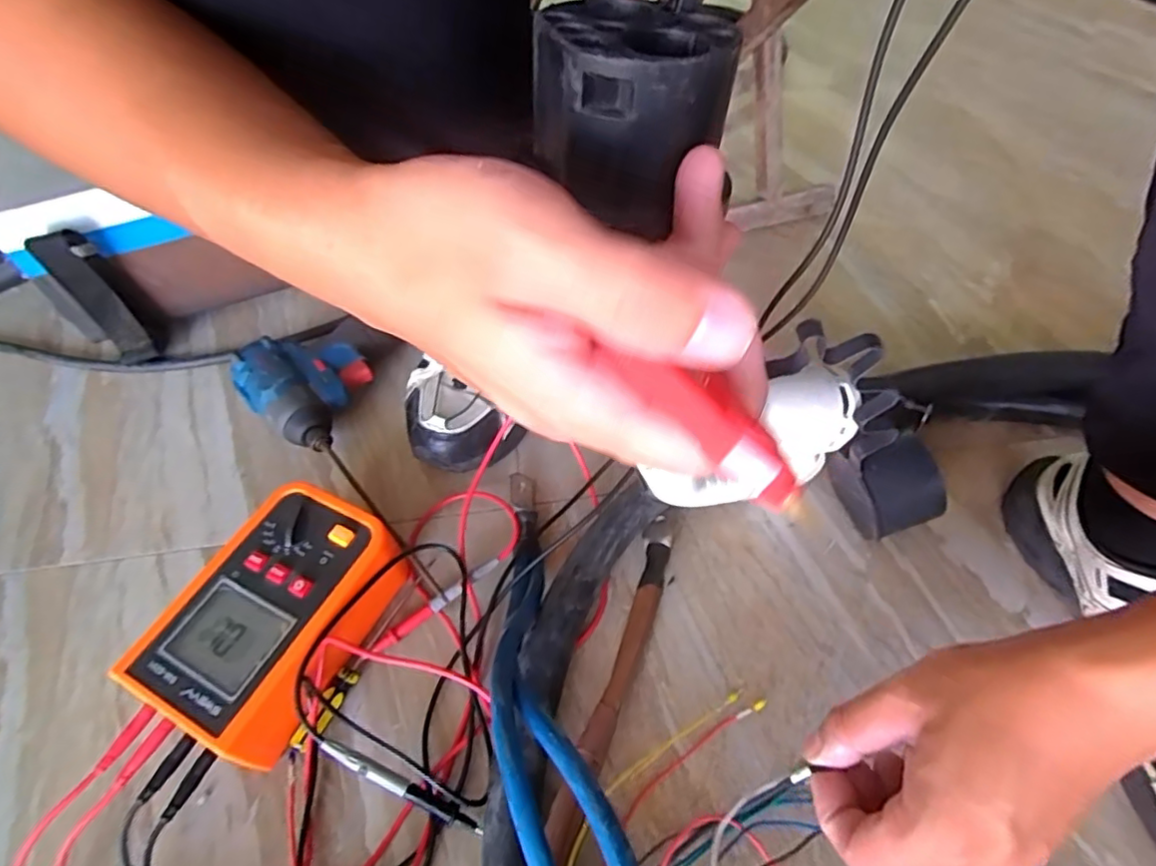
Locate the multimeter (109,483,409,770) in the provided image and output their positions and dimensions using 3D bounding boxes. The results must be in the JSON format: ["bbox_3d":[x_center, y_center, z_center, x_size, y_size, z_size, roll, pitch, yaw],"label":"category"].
[{"bbox_3d":[-0.196,0.124,0.415,0.110,0.064,0.154,19,58,18],"label":"multimeter"}]

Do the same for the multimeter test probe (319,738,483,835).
[{"bbox_3d":[-0.103,0.205,0.360,0.102,0.012,0.010,29,59,0],"label":"multimeter test probe"}]

